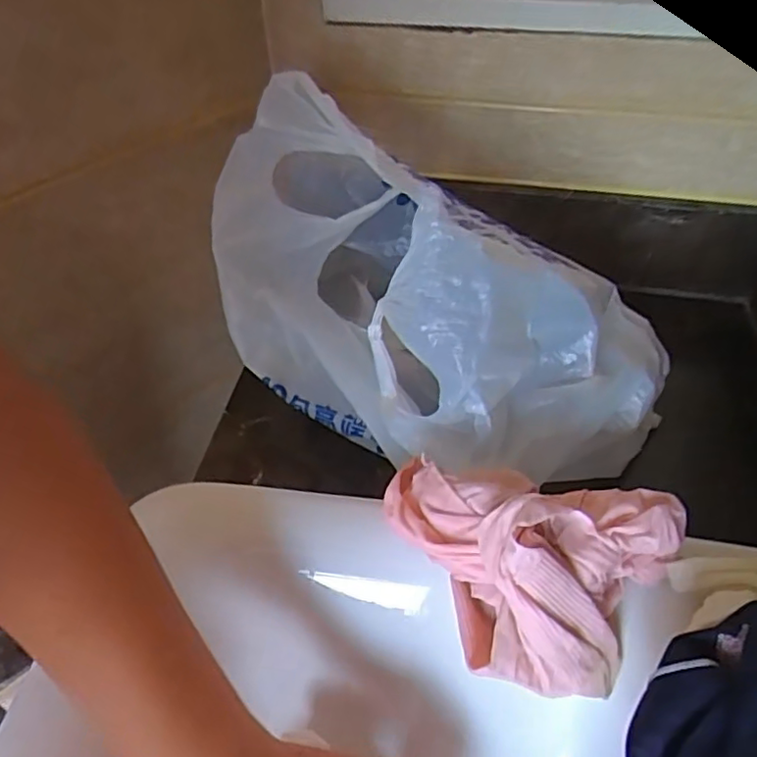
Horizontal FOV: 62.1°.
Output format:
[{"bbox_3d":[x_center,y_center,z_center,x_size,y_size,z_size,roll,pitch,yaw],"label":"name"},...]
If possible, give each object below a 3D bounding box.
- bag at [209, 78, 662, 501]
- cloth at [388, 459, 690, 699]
[{"bbox_3d":[0.036,-0.066,0.479,0.343,0.199,0.214,31,55,29],"label":"bag"},{"bbox_3d":[0.072,0.096,0.314,0.148,0.078,0.095,8,47,11],"label":"cloth"}]

